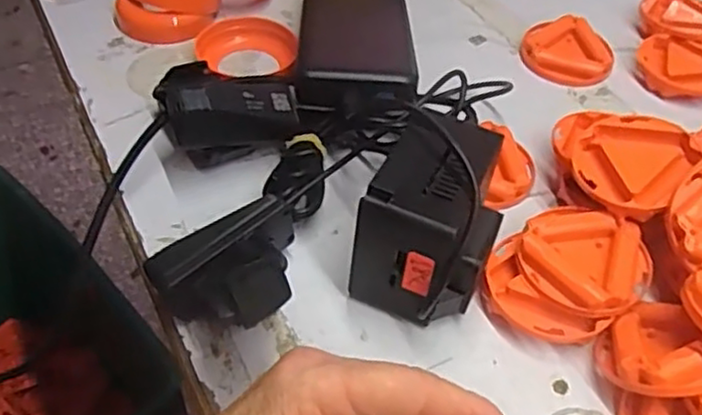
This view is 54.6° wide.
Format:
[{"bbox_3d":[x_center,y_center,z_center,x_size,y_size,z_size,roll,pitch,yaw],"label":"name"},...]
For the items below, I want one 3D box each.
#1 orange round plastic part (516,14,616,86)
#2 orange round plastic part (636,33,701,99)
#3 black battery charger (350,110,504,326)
[{"bbox_3d":[0.154,-0.110,0.479,0.061,0.018,0.055,28,52,19],"label":"orange round plastic part"},{"bbox_3d":[0.230,-0.096,0.469,0.060,0.012,0.056,2,48,-3],"label":"orange round plastic part"},{"bbox_3d":[0.039,0.006,0.328,0.062,0.078,0.076,21,50,14],"label":"black battery charger"}]

